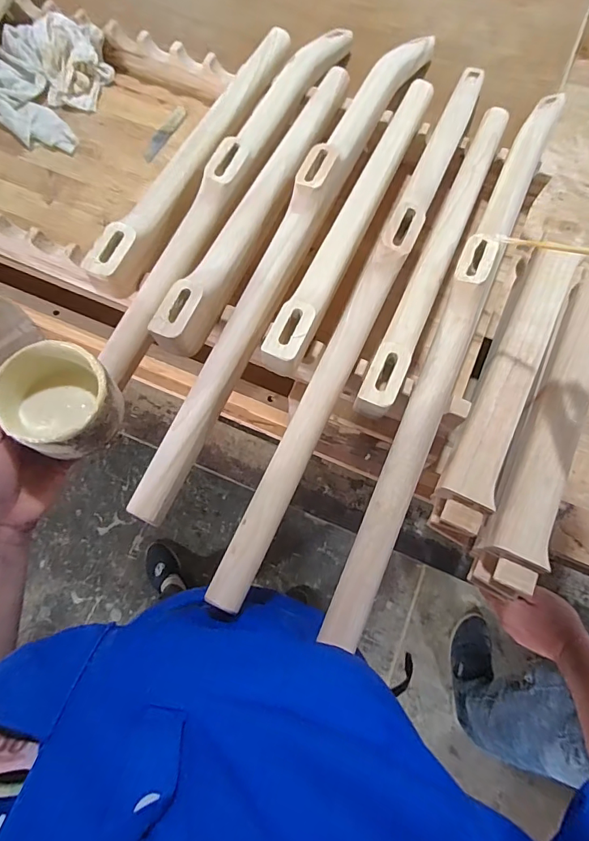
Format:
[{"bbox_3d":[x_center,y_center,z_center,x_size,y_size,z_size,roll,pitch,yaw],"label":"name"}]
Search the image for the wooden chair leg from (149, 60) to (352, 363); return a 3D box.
[{"bbox_3d":[-0.035,-0.252,0.502,0.047,0.052,0.425,24,74,7],"label":"wooden chair leg"}]

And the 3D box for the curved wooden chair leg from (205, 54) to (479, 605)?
[{"bbox_3d":[0.080,-0.137,0.461,0.039,0.035,0.668,25,74,7],"label":"curved wooden chair leg"}]

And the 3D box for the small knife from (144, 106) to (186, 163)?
[{"bbox_3d":[-0.180,-0.397,0.626,0.022,0.004,0.103,26,74,7],"label":"small knife"}]

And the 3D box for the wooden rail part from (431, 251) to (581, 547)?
[{"bbox_3d":[0.250,-0.048,0.545,0.068,0.055,0.388,24,74,7],"label":"wooden rail part"}]

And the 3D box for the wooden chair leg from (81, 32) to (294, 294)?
[{"bbox_3d":[-0.105,-0.313,0.514,0.034,0.050,0.413,25,74,7],"label":"wooden chair leg"}]

